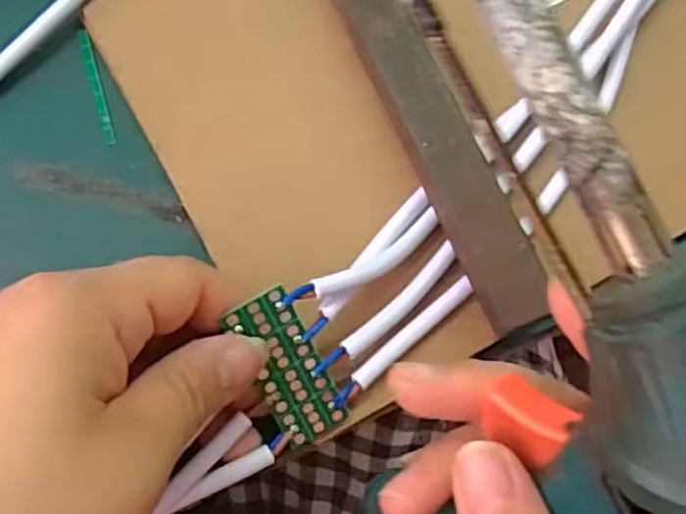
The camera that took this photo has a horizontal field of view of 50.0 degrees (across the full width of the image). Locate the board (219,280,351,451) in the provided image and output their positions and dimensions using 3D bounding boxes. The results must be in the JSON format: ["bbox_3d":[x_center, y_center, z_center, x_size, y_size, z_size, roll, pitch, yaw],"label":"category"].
[{"bbox_3d":[-0.017,0.035,0.225,0.019,0.004,0.052,-26,112,-6],"label":"board"}]

